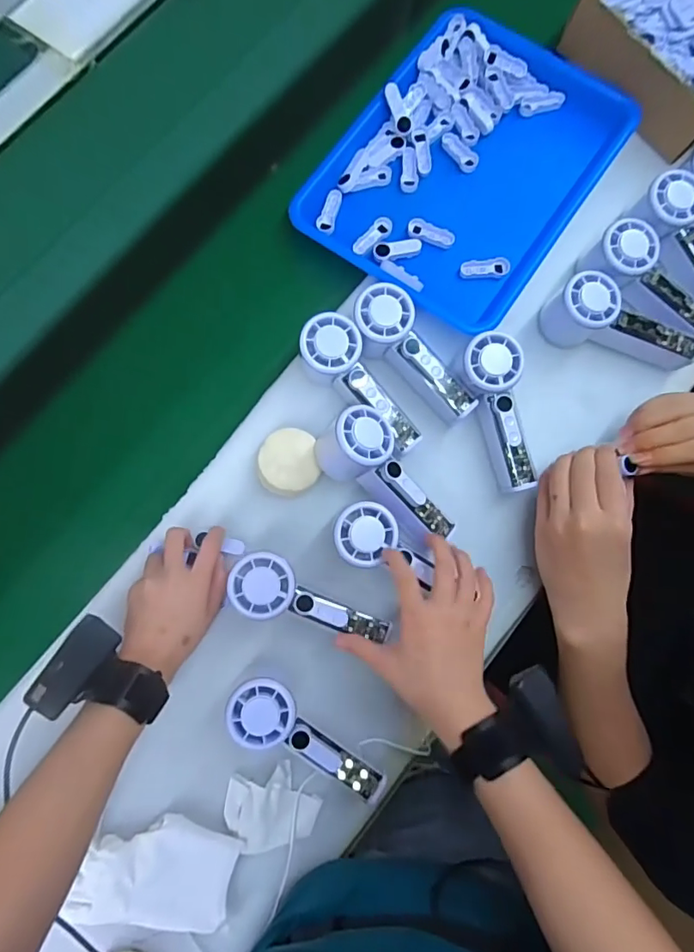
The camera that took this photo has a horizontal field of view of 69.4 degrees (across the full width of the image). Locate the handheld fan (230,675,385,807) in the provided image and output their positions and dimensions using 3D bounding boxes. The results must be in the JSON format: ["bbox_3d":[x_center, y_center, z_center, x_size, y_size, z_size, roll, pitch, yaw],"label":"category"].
[{"bbox_3d":[-0.033,0.229,0.431,0.152,0.030,0.051,35,83,2],"label":"handheld fan"}]

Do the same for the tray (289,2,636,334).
[{"bbox_3d":[0.131,-0.340,0.545,0.256,0.032,0.339,35,83,2],"label":"tray"}]

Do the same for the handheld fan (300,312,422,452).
[{"bbox_3d":[0.010,-0.083,0.489,0.055,0.054,0.147,-35,86,-6],"label":"handheld fan"}]

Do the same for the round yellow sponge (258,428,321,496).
[{"bbox_3d":[-0.057,-0.013,0.495,0.056,0.027,0.062,4,83,-2],"label":"round yellow sponge"}]

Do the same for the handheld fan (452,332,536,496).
[{"bbox_3d":[0.149,-0.059,0.498,0.053,0.066,0.149,-15,84,-4],"label":"handheld fan"}]

